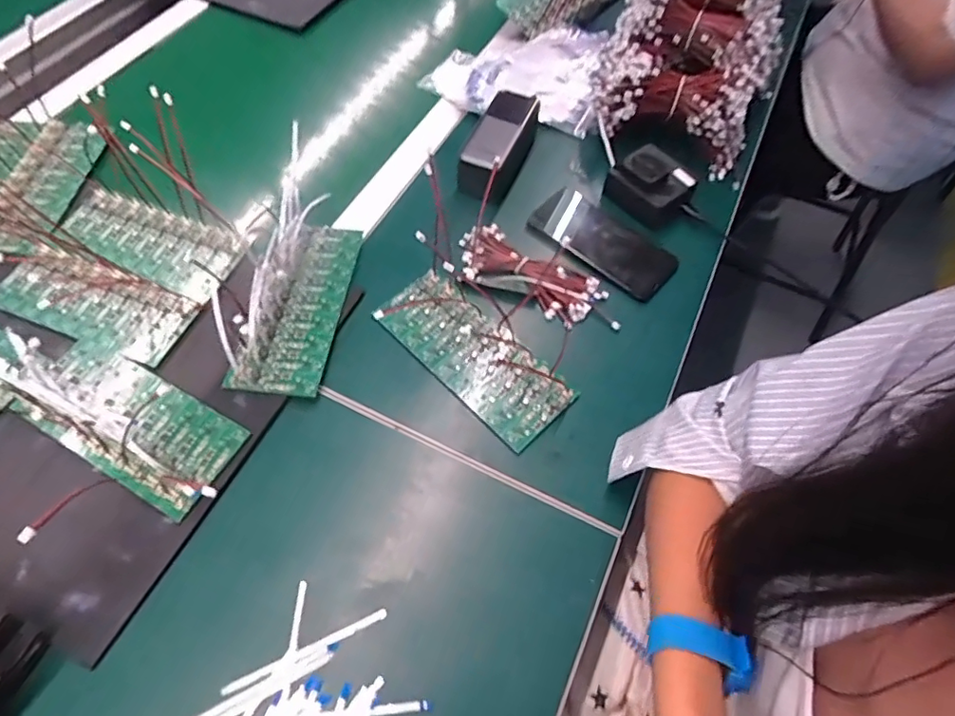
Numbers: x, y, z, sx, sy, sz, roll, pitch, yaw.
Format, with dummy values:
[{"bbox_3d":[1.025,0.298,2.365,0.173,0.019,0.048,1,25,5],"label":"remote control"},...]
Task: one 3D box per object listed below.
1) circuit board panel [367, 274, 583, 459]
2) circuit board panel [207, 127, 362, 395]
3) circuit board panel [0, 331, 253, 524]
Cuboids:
[{"bbox_3d":[-0.005,-0.005,0.516,0.196,0.013,0.077,42,66,18],"label":"circuit board panel"},{"bbox_3d":[-0.170,-0.092,0.518,0.087,0.074,0.243,6,60,0],"label":"circuit board panel"},{"bbox_3d":[-0.300,0.032,0.436,0.212,0.075,0.085,27,63,11],"label":"circuit board panel"}]

